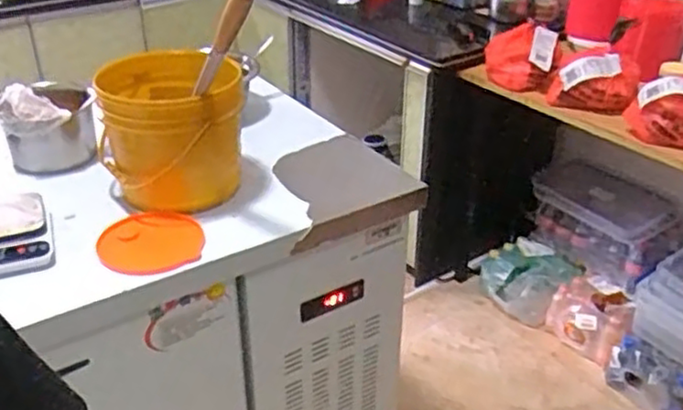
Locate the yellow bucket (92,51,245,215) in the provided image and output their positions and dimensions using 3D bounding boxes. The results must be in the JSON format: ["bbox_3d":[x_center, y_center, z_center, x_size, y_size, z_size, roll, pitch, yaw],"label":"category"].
[{"bbox_3d":[-0.282,-0.114,1.189,0.217,0.218,0.191,-1,32,-3],"label":"yellow bucket"}]

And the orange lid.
[{"bbox_3d":[-0.296,0.062,1.084,0.161,0.023,0.151,1,32,1],"label":"orange lid"}]

